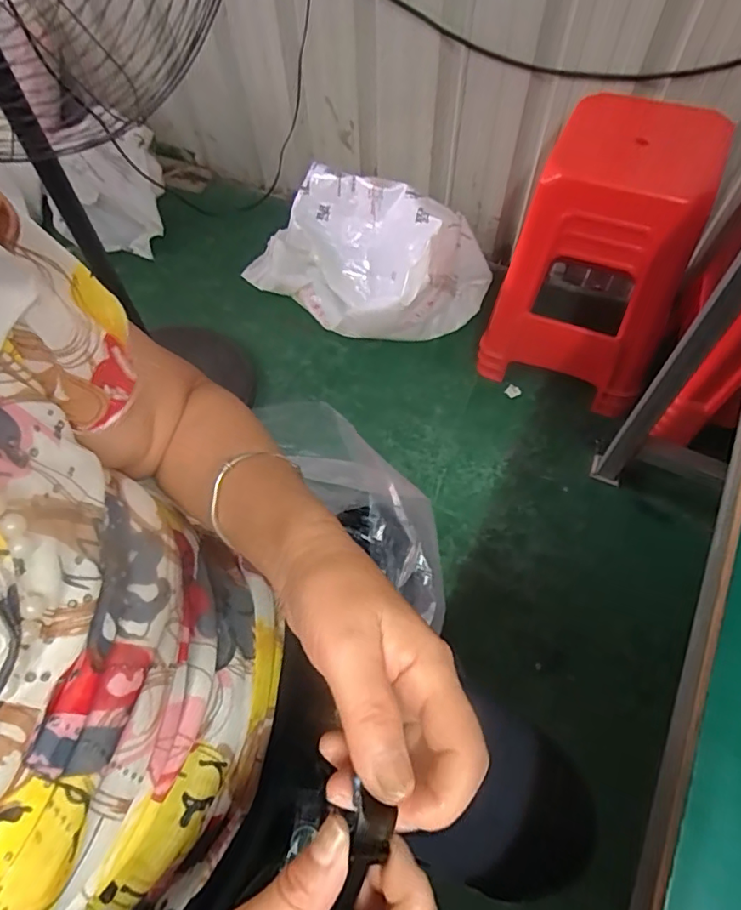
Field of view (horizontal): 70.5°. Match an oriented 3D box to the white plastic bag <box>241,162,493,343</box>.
[{"bbox_3d":[-0.033,-0.535,1.336,0.610,0.293,0.347,34,66,19],"label":"white plastic bag"}]

